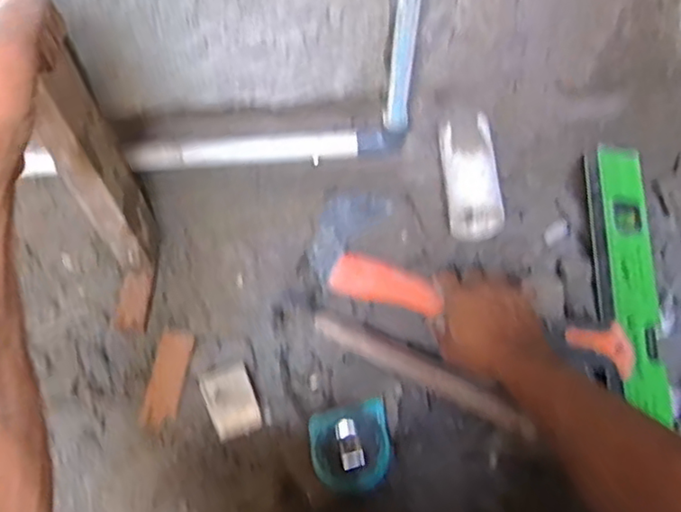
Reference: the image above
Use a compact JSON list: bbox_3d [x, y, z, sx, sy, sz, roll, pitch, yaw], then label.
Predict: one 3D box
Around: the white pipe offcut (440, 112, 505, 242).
[{"bbox_3d":[0.149,-0.093,0.722,0.063,0.070,0.141,-5,83,-1],"label":"white pipe offcut"}]

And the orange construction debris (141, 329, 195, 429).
[{"bbox_3d":[-0.199,0.140,0.732,0.041,0.007,0.114,5,61,4],"label":"orange construction debris"}]

